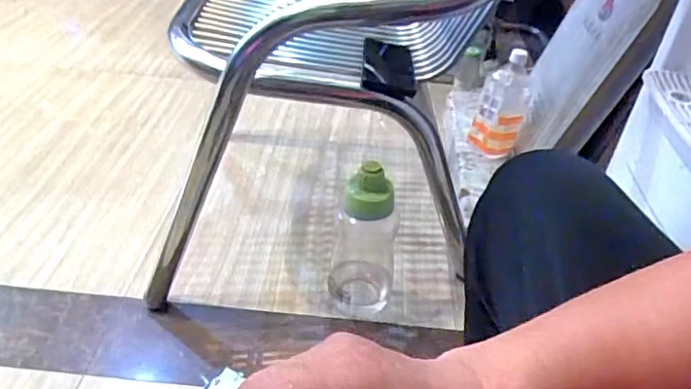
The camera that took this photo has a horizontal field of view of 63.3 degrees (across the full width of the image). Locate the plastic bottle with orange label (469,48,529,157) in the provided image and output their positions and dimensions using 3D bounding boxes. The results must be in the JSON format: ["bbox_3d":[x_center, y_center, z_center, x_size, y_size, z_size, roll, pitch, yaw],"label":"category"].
[{"bbox_3d":[0.326,-0.185,1.149,0.099,0.211,0.080,-10,41,-17],"label":"plastic bottle with orange label"}]

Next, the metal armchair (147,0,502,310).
[{"bbox_3d":[0.055,-0.304,0.960,0.748,0.733,0.626,-2,38,-8],"label":"metal armchair"}]

